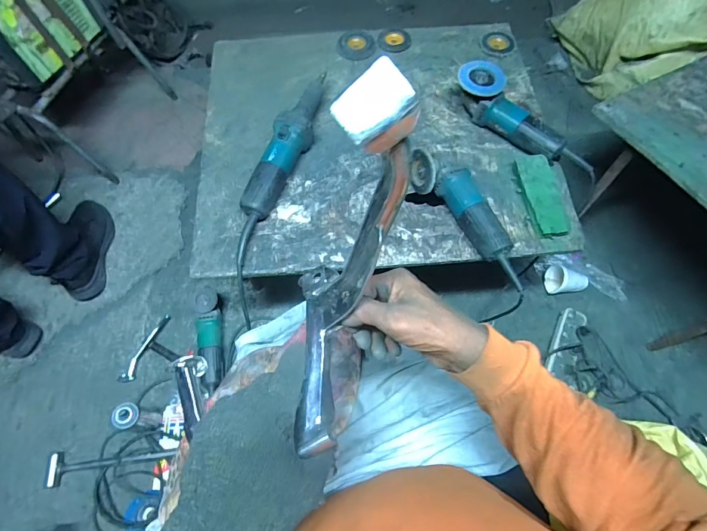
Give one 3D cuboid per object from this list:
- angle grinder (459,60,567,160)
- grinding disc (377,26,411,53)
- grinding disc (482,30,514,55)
[{"bbox_3d":[0.320,-0.315,0.814,0.086,0.081,0.267,-39,81,-16],"label":"angle grinder"},{"bbox_3d":[0.103,-0.567,0.975,0.082,0.016,0.071,-1,80,-4],"label":"grinding disc"},{"bbox_3d":[0.359,-0.555,0.961,0.082,0.009,0.082,0,67,0],"label":"grinding disc"}]

